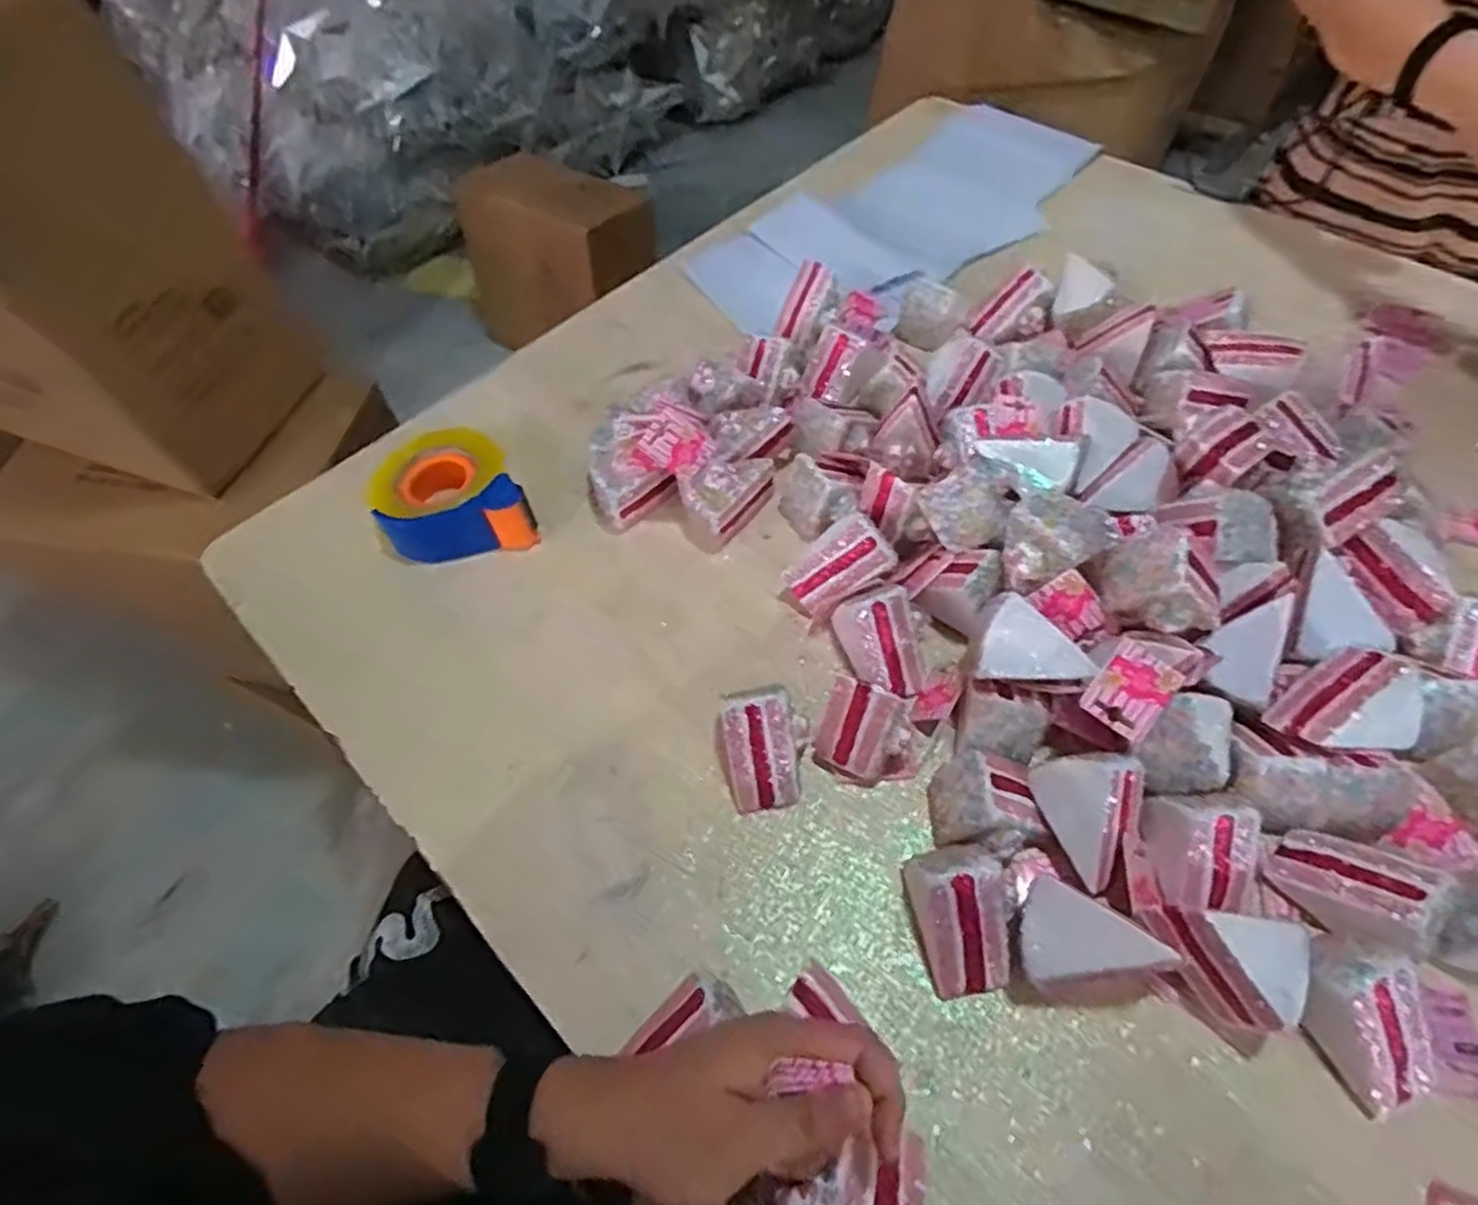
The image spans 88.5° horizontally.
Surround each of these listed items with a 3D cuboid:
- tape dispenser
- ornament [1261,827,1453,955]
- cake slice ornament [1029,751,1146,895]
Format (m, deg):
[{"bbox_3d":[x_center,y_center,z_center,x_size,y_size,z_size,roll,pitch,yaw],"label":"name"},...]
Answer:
[{"bbox_3d":[-0.280,-0.102,0.735,0.142,0.062,0.121,-18,57,-8],"label":"tape dispenser"},{"bbox_3d":[0.403,0.185,0.495,0.065,0.055,0.084,-37,62,-19],"label":"ornament"},{"bbox_3d":[0.243,0.149,0.539,0.065,0.046,0.090,5,90,51],"label":"cake slice ornament"}]

